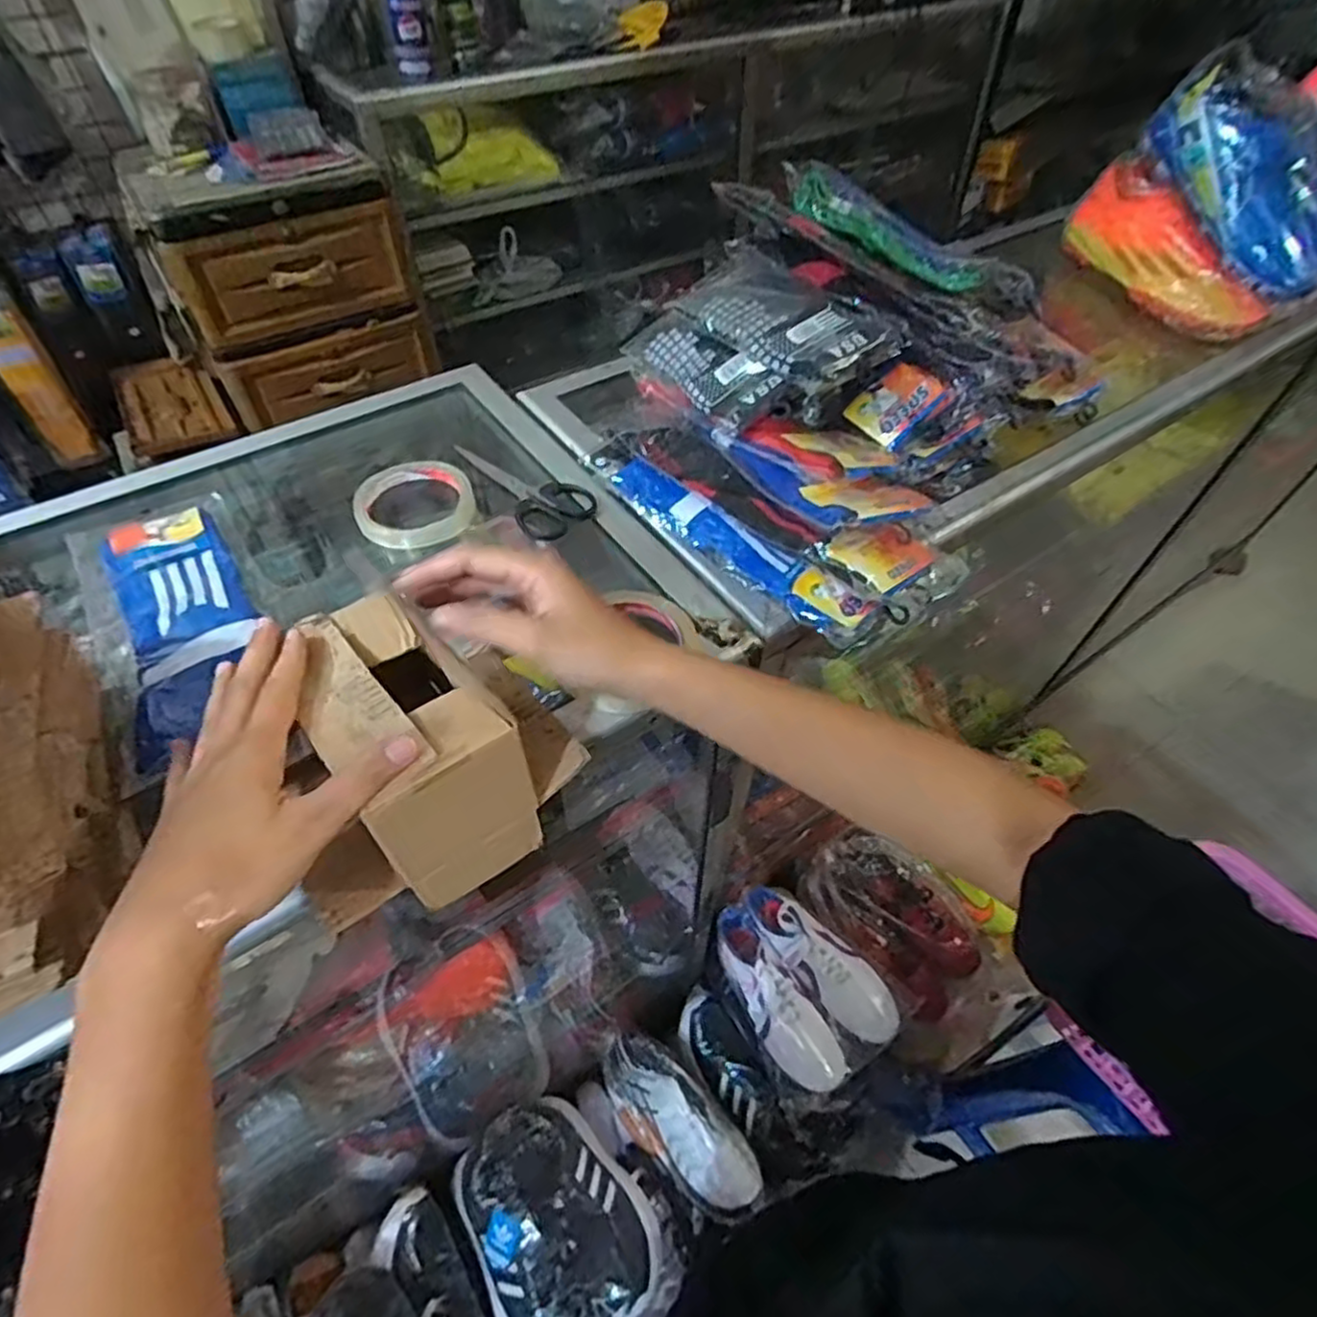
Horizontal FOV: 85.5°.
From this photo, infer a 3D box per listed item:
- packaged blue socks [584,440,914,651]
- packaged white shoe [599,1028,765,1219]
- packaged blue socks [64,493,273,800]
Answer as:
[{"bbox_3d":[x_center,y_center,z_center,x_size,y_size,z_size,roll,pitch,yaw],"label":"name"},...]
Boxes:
[{"bbox_3d":[0.050,-0.096,0.545,0.284,0.036,0.035,36,59,24],"label":"packaged blue socks"},{"bbox_3d":[0.027,0.617,0.956,0.246,0.090,0.101,35,59,24],"label":"packaged white shoe"},{"bbox_3d":[-0.324,-0.030,0.480,0.102,0.020,0.245,-27,57,-21],"label":"packaged blue socks"}]

